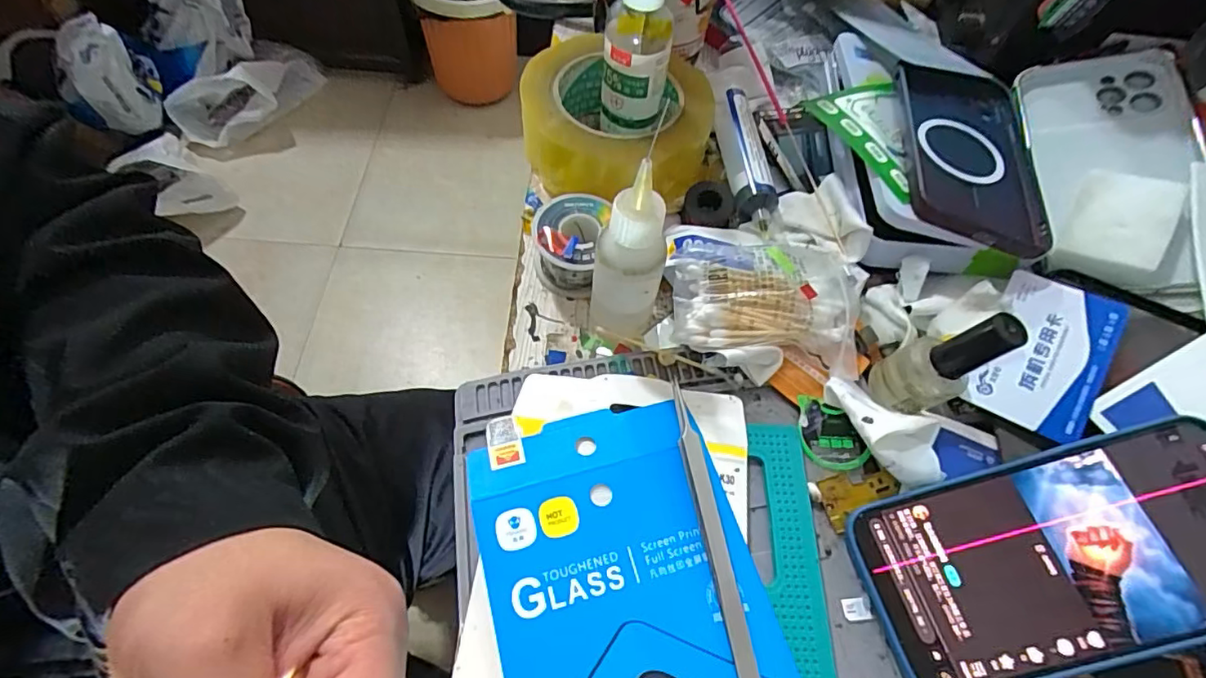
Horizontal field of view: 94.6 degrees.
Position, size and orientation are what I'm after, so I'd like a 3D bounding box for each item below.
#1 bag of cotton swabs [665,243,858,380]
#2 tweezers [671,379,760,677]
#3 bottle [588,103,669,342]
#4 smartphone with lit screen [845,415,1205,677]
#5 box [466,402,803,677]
[{"bbox_3d":[0.089,-0.023,0.303,0.102,0.034,0.071,9,61,1],"label":"bag of cotton swabs"},{"bbox_3d":[0.051,0.090,0.250,0.012,0.004,0.154,-7,62,-8],"label":"tweezers"},{"bbox_3d":[0.013,-0.041,0.266,0.032,0.116,0.025,10,61,1],"label":"bottle"},{"bbox_3d":[0.203,0.092,0.239,0.169,0.012,0.080,-18,63,5],"label":"smartphone with lit screen"},{"bbox_3d":[0.022,0.142,0.220,0.117,0.008,0.219,-12,63,-11],"label":"box"}]

